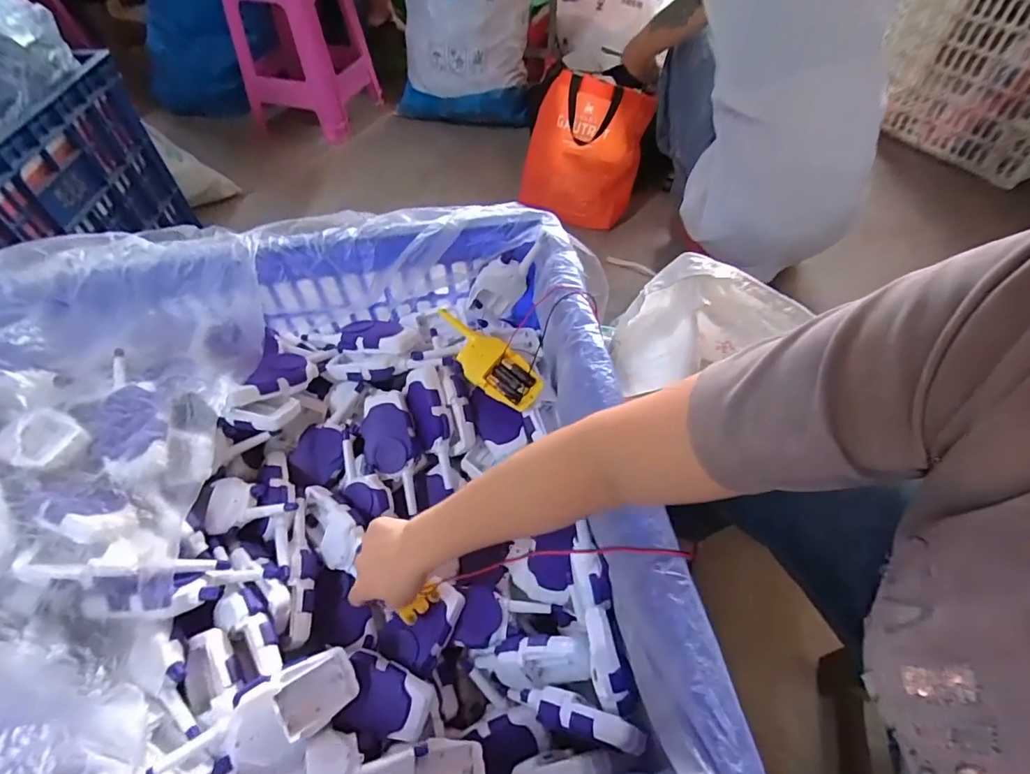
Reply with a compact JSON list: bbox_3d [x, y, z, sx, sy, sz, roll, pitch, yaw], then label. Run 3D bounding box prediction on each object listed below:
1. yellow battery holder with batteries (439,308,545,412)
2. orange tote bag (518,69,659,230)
[{"bbox_3d":[-0.040,-0.034,0.626,0.161,0.033,0.062,35,78,0],"label":"yellow battery holder with batteries"},{"bbox_3d":[0.174,-0.585,1.234,0.254,0.330,0.188,22,56,17],"label":"orange tote bag"}]

